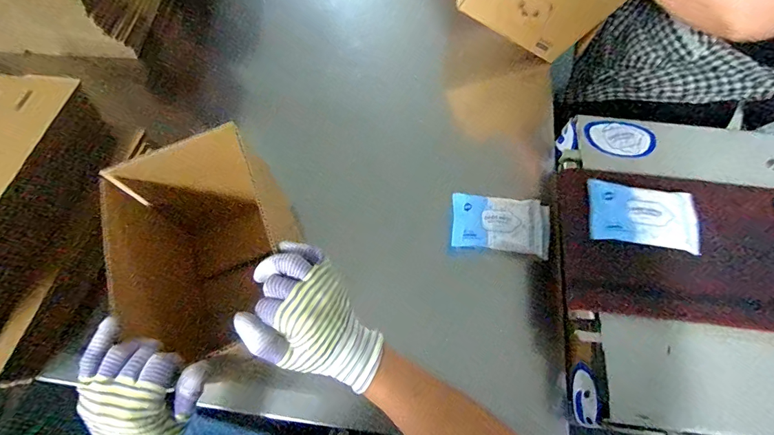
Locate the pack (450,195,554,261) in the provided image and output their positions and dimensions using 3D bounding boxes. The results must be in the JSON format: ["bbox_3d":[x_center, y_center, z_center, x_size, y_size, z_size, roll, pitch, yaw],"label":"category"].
[{"bbox_3d":[0.171,0.010,0.576,0.142,0.018,0.082,5,65,2],"label":"pack"}]

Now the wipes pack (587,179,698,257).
[{"bbox_3d":[0.338,-0.002,0.506,0.148,0.017,0.086,8,66,4],"label":"wipes pack"}]

